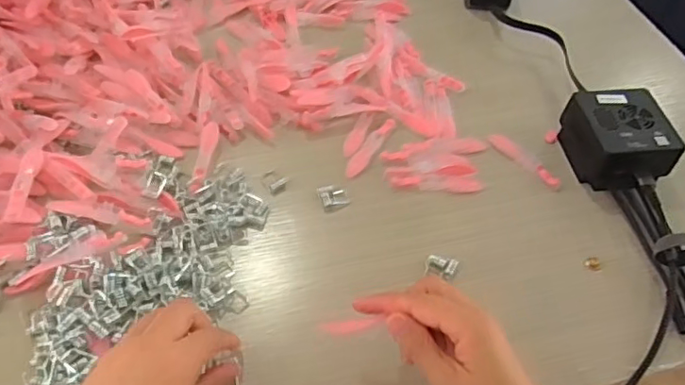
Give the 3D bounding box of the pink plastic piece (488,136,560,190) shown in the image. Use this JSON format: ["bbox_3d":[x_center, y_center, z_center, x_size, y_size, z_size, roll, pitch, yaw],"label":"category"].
[{"bbox_3d":[0.164,-0.030,0.505,0.015,0.009,0.077,-31,60,-25],"label":"pink plastic piece"}]

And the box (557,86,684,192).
[{"bbox_3d":[0.242,-0.047,0.491,0.070,0.051,0.084,-4,53,-7],"label":"box"}]

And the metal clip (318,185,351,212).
[{"bbox_3d":[-0.007,0.004,0.466,0.023,0.007,0.023,-13,54,-14],"label":"metal clip"}]

